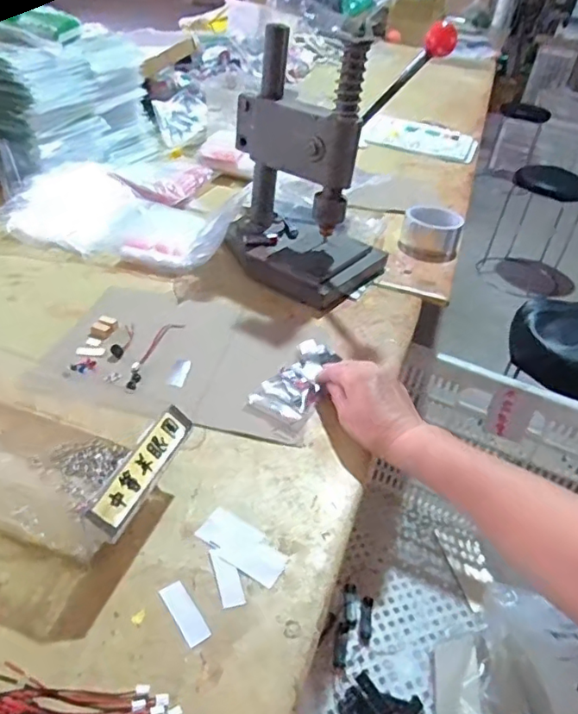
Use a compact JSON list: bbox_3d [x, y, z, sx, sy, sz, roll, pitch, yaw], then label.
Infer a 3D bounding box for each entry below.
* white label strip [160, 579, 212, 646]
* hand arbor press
[{"bbox_3d":[-0.072,0.176,0.385,0.017,0.004,0.047,-20,44,-32],"label":"white label strip"},{"bbox_3d":[0.039,-0.255,0.731,0.188,0.290,0.226,-25,47,-36],"label":"hand arbor press"}]

